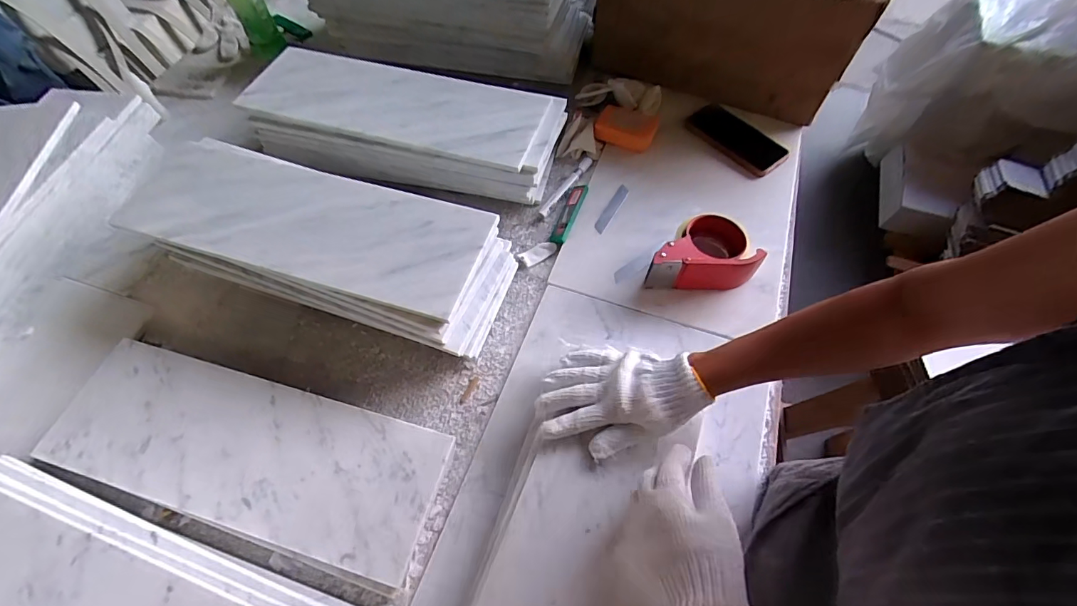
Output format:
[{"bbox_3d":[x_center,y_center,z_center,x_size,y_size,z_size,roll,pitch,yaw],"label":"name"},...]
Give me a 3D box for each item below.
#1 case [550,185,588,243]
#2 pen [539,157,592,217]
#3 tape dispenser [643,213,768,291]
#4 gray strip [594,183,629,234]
[{"bbox_3d":[0.048,-0.138,0.695,0.025,0.010,0.112,18,64,11],"label":"case"},{"bbox_3d":[0.045,-0.186,0.727,0.017,0.009,0.135,30,66,16],"label":"pen"},{"bbox_3d":[0.217,-0.069,0.622,0.146,0.068,0.090,0,62,1],"label":"tape dispenser"},{"bbox_3d":[0.109,-0.140,0.686,0.019,0.004,0.098,23,59,19],"label":"gray strip"}]

